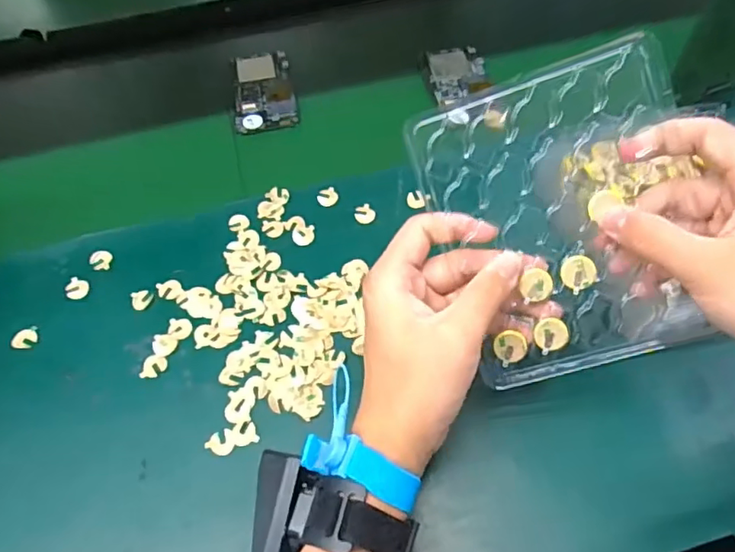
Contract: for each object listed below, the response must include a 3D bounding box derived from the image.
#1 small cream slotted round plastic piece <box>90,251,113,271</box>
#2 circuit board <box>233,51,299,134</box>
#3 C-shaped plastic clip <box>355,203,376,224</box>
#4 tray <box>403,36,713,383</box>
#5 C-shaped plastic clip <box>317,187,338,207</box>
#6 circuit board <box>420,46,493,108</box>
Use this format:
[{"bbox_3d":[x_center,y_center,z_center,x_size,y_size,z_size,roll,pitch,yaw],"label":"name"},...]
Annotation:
[{"bbox_3d":[-0.222,-0.014,0.463,0.017,0.004,0.020,-16,59,-7],"label":"small cream slotted round plastic piece"},{"bbox_3d":[-0.109,-0.197,0.589,0.061,0.006,0.118,-10,58,-2],"label":"circuit board"},{"bbox_3d":[-0.002,-0.054,0.480,0.018,0.004,0.019,-2,58,2],"label":"C-shaped plastic clip"},{"bbox_3d":[0.116,-0.031,0.323,0.141,0.010,0.175,-18,96,10],"label":"tray"},{"bbox_3d":[-0.035,-0.071,0.492,0.018,0.004,0.019,-17,59,-7],"label":"C-shaped plastic clip"},{"bbox_3d":[0.093,-0.215,0.591,0.064,0.006,0.084,-10,58,-3],"label":"circuit board"}]

